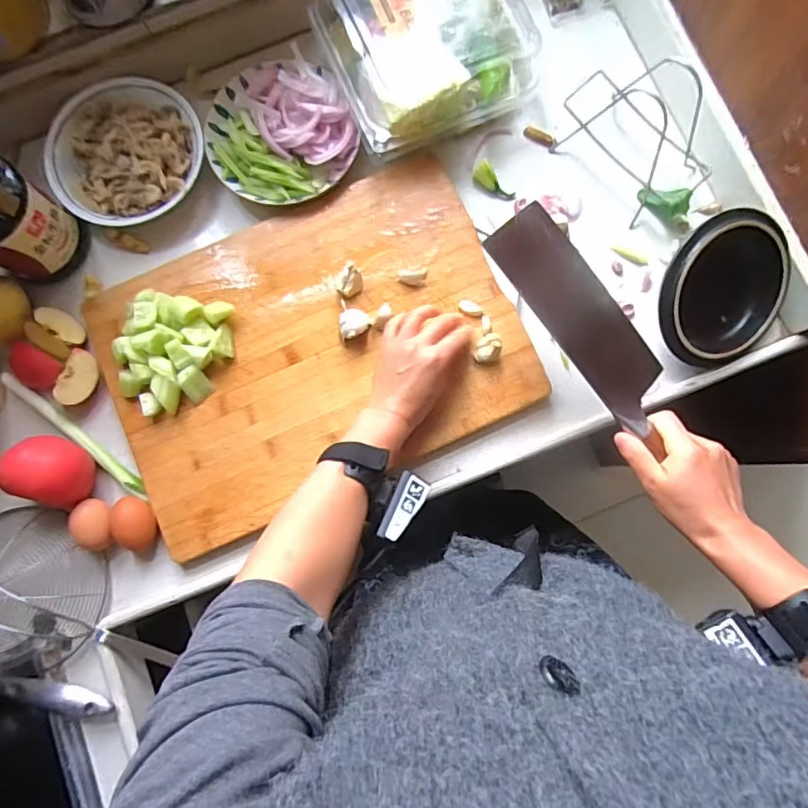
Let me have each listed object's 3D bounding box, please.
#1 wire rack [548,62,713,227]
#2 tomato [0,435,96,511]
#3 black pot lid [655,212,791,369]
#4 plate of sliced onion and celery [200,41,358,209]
[{"bbox_3d":[0.264,-0.305,0.557,0.141,0.054,0.173,-37,83,-3],"label":"wire rack"},{"bbox_3d":[-0.366,0.069,0.519,0.064,0.067,0.064,21,83,4],"label":"tomato"},{"bbox_3d":[0.330,-0.120,0.533,0.154,0.061,0.153,15,104,-19],"label":"black pot lid"},{"bbox_3d":[-0.144,-0.317,0.571,0.163,0.044,0.159,0,82,2],"label":"plate of sliced onion and celery"}]

